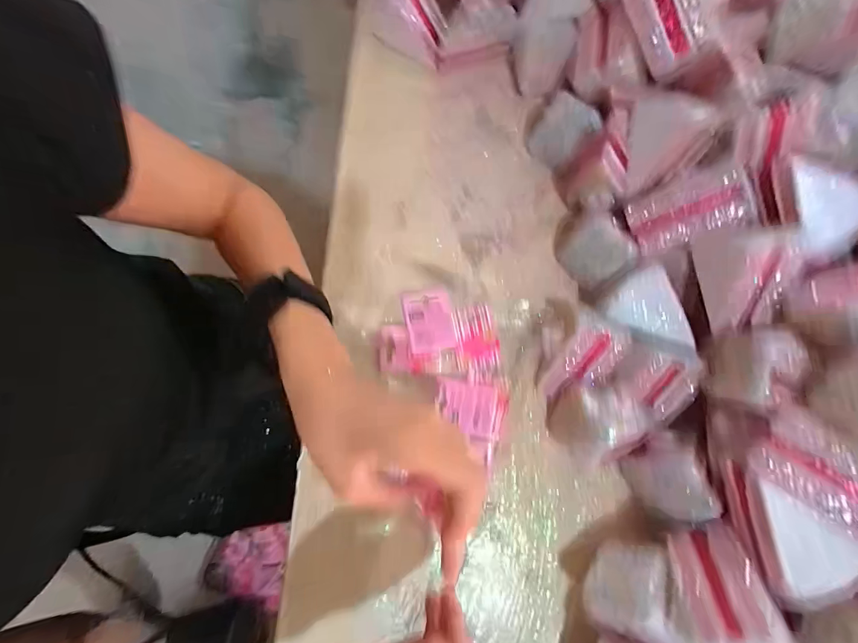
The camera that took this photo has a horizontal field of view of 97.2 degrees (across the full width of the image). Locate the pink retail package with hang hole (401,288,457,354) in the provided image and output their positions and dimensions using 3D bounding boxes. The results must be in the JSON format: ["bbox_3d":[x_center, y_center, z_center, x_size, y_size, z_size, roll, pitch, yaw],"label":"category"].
[{"bbox_3d":[0.000,-0.001,0.370,0.045,0.004,0.059,-10,85,-8],"label":"pink retail package with hang hole"}]

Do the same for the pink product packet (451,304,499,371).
[{"bbox_3d":[0.046,0.016,0.372,0.041,0.004,0.060,-7,83,-3],"label":"pink product packet"}]

